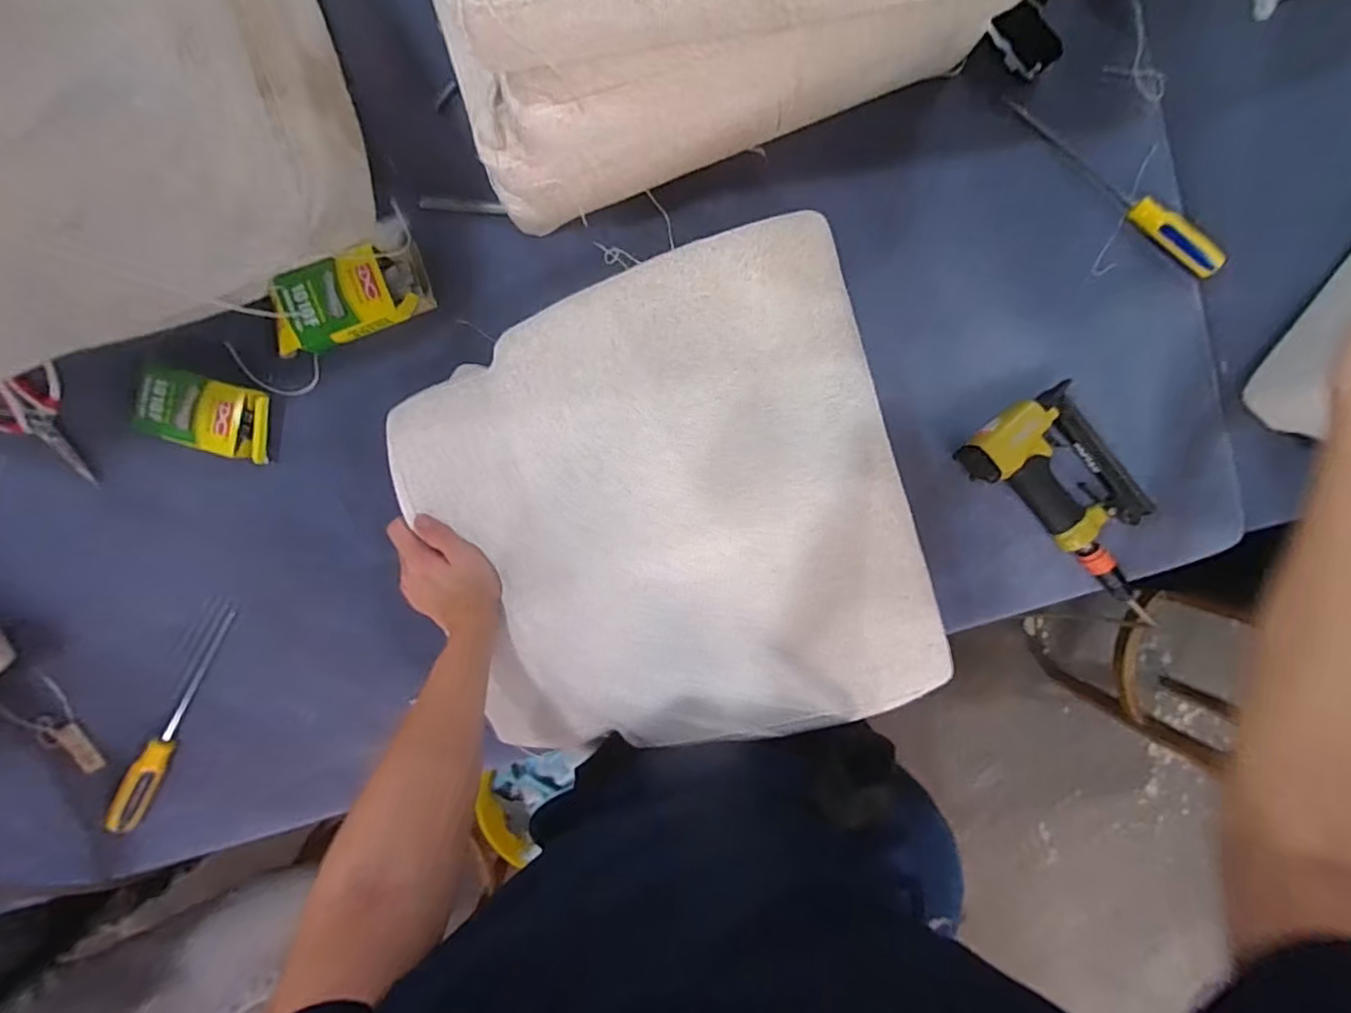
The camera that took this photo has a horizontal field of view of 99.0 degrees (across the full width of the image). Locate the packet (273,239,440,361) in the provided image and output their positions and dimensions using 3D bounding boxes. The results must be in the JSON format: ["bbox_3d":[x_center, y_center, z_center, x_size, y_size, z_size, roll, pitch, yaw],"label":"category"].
[{"bbox_3d":[-0.350,-0.221,0.616,0.166,0.040,0.076,-20,96,1],"label":"packet"}]

